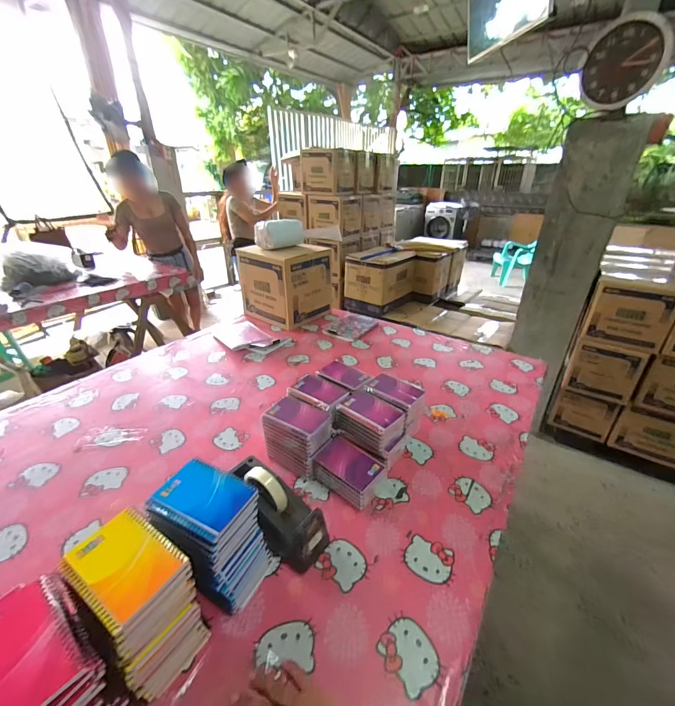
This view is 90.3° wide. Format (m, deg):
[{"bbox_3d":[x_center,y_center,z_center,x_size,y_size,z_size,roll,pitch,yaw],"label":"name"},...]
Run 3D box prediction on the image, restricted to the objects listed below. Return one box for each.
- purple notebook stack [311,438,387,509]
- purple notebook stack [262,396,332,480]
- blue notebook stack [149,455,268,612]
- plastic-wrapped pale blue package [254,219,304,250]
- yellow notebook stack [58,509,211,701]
[{"bbox_3d":[0.025,0.249,0.715,0.139,0.069,0.097,25,37,35],"label":"purple notebook stack"},{"bbox_3d":[-0.089,0.192,0.769,0.136,0.123,0.110,14,32,21],"label":"purple notebook stack"},{"bbox_3d":[-0.194,0.290,0.528,0.140,0.189,0.100,15,33,23],"label":"blue notebook stack"},{"bbox_3d":[-0.248,-0.522,1.449,0.090,0.112,0.237,16,32,25],"label":"plastic-wrapped pale blue package"},{"bbox_3d":[-0.262,0.331,0.445,0.134,0.179,0.103,19,35,29],"label":"yellow notebook stack"}]

